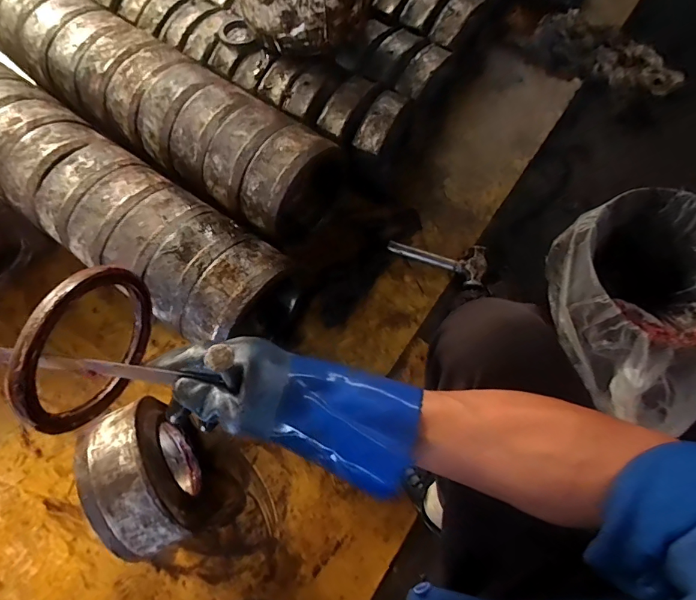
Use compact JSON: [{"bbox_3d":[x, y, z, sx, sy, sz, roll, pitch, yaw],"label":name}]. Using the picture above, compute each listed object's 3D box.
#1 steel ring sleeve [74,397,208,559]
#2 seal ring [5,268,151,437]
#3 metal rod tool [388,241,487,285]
[{"bbox_3d":[-0.317,0.289,0.705,0.106,0.230,0.213,-24,71,-7],"label":"steel ring sleeve"},{"bbox_3d":[-0.239,0.045,0.403,0.016,0.152,0.152,17,71,8],"label":"seal ring"},{"bbox_3d":[0.201,-0.103,0.949,0.213,0.042,0.096,26,73,10],"label":"metal rod tool"}]

